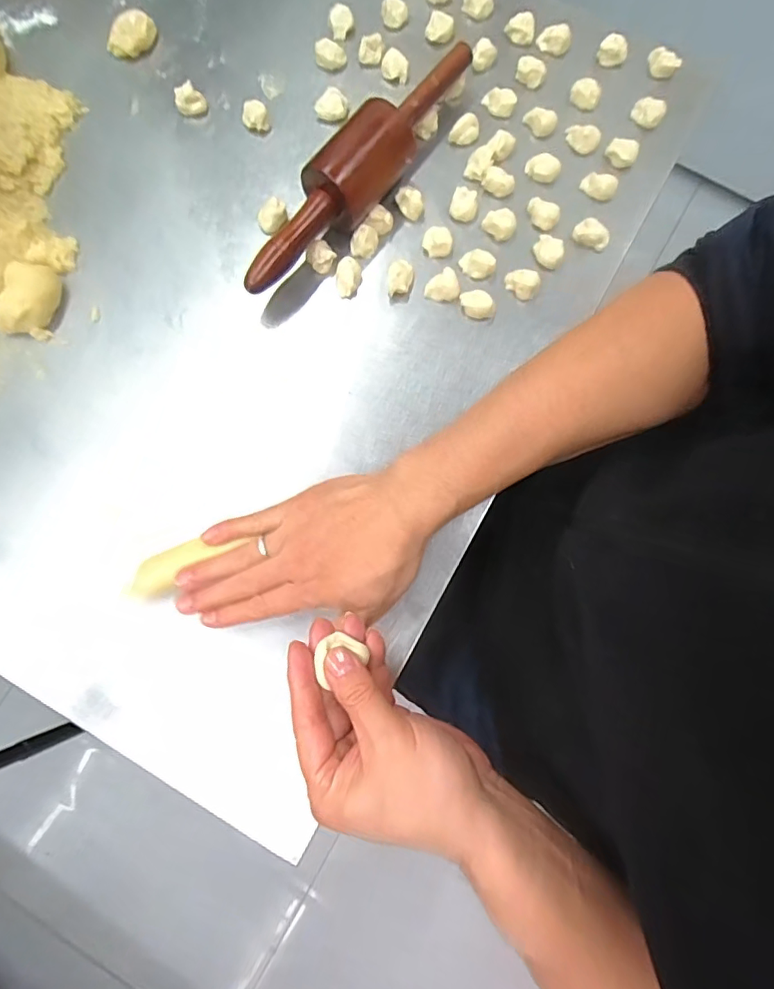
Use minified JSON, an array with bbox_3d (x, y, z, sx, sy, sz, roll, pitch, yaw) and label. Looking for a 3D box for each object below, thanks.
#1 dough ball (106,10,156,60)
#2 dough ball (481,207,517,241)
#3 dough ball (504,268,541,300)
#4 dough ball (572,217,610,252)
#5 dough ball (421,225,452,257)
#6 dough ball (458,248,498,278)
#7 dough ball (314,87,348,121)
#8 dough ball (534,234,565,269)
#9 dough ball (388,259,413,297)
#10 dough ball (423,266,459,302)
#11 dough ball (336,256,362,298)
[{"bbox_3d":[-0.252,-0.453,0.505,0.050,0.019,0.039,-21,79,-4],"label":"dough ball"},{"bbox_3d":[0.102,-0.243,0.457,0.028,0.015,0.026,0,78,0],"label":"dough ball"},{"bbox_3d":[0.120,-0.185,0.446,0.023,0.015,0.029,-41,81,-8],"label":"dough ball"},{"bbox_3d":[0.182,-0.230,0.454,0.032,0.011,0.019,38,81,8],"label":"dough ball"},{"bbox_3d":[0.045,-0.226,0.455,0.024,0.018,0.026,0,78,0],"label":"dough ball"},{"bbox_3d":[0.079,-0.202,0.448,0.032,0.019,0.017,22,79,5],"label":"dough ball"},{"bbox_3d":[-0.053,-0.369,0.487,0.031,0.014,0.025,-7,78,-1],"label":"dough ball"},{"bbox_3d":[0.144,-0.216,0.453,0.020,0.015,0.031,-35,80,-7],"label":"dough ball"},{"bbox_3d":[0.012,-0.189,0.447,0.021,0.016,0.026,-1,78,0],"label":"dough ball"},{"bbox_3d":[0.050,-0.185,0.451,0.029,0.013,0.026,15,78,3],"label":"dough ball"},{"bbox_3d":[-0.034,-0.190,0.449,0.022,0.017,0.029,4,78,1],"label":"dough ball"}]

